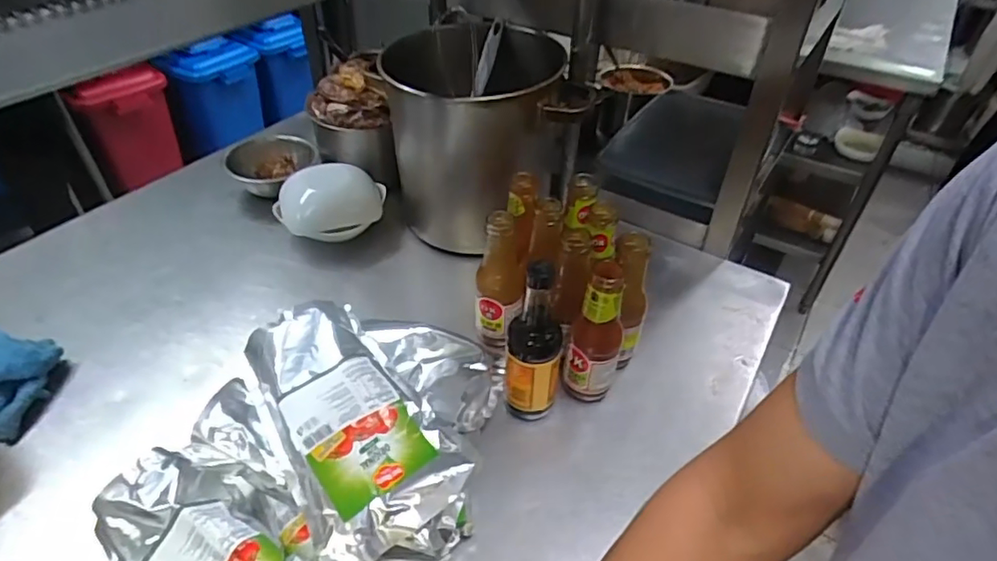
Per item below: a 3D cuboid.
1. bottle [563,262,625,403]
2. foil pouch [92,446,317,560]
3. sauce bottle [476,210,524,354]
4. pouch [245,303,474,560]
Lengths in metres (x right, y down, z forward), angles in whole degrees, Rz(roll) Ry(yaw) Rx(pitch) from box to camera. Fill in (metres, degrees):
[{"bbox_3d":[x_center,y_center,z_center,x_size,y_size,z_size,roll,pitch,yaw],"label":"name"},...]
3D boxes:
[{"bbox_3d":[0.109,0.065,0.640,0.053,0.189,0.050,-6,43,-10],"label":"bottle"},{"bbox_3d":[-0.246,0.245,0.507,0.239,0.080,0.128,29,48,26],"label":"foil pouch"},{"bbox_3d":[0.002,0.010,0.704,0.056,0.191,0.050,7,42,5],"label":"sauce bottle"},{"bbox_3d":[-0.136,0.129,0.548,0.144,0.047,0.266,-22,59,-22],"label":"pouch"}]

